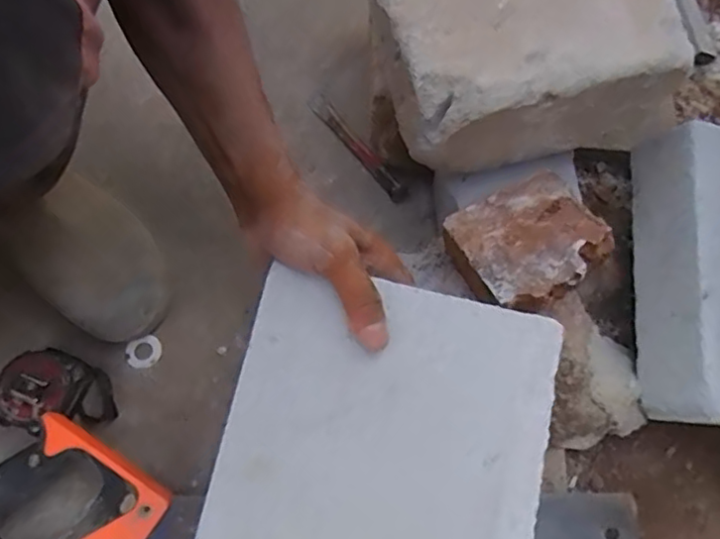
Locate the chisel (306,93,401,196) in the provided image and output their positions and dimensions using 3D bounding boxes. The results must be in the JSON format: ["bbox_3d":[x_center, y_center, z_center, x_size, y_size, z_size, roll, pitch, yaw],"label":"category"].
[{"bbox_3d":[-0.007,-0.132,0.644,0.015,0.021,0.145,-33,66,-20],"label":"chisel"}]

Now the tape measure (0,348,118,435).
[{"bbox_3d":[-0.256,0.104,0.521,0.090,0.040,0.078,-13,61,-10],"label":"tape measure"}]

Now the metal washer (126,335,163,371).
[{"bbox_3d":[-0.193,0.075,0.555,0.032,0.004,0.029,-17,77,-7],"label":"metal washer"}]

